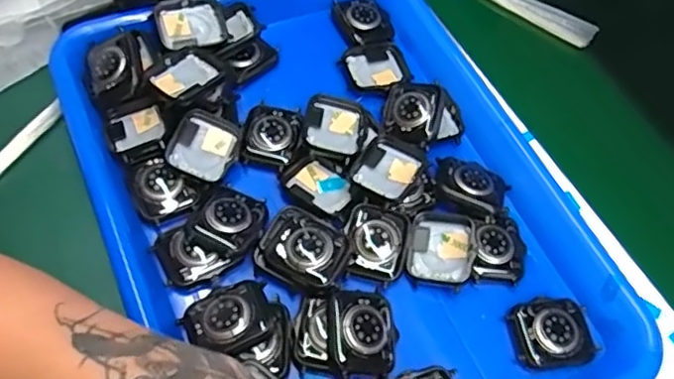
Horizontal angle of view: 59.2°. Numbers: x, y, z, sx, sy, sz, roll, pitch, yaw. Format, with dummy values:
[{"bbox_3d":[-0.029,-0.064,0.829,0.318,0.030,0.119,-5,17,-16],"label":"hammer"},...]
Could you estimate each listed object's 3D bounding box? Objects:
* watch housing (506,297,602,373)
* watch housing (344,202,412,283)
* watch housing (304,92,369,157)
[{"bbox_3d":[0.119,0.079,0.327,0.045,0.011,0.037,-3,59,-9],"label":"watch housing"},{"bbox_3d":[0.023,0.030,0.337,0.035,0.016,0.038,14,58,1],"label":"watch housing"},{"bbox_3d":[-0.001,-0.040,0.368,0.036,0.013,0.041,9,58,-2],"label":"watch housing"}]

